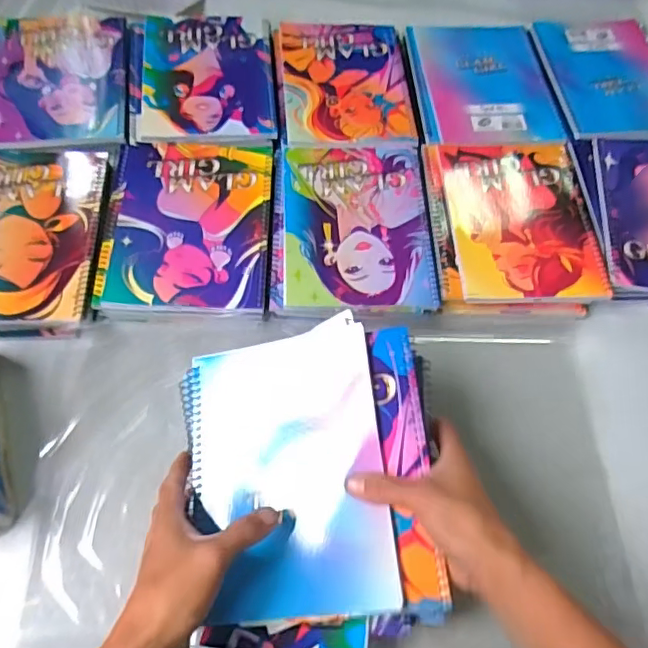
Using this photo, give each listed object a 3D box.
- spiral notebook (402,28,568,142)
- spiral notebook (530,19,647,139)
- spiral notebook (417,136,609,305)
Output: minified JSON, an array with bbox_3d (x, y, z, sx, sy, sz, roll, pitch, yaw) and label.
[{"bbox_3d":[0.192,-0.295,0.682,0.165,0.005,0.195,-1,64,-4],"label":"spiral notebook"},{"bbox_3d":[0.355,-0.305,0.698,0.152,0.011,0.214,-5,63,-2],"label":"spiral notebook"},{"bbox_3d":[0.199,-0.114,0.592,0.171,0.007,0.197,0,64,-4],"label":"spiral notebook"}]

